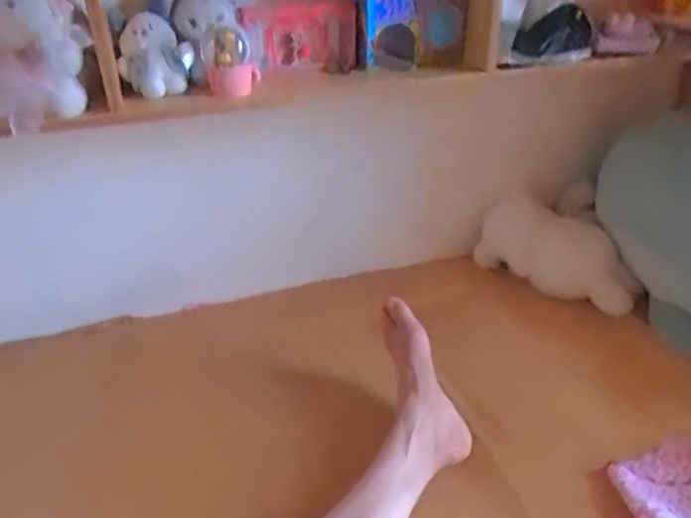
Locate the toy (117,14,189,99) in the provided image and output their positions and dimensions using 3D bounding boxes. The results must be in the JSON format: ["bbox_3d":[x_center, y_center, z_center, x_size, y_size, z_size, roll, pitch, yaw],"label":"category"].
[{"bbox_3d":[-0.245,-0.257,0.776,0.084,0.081,0.064,-11,33,-14],"label":"toy"}]

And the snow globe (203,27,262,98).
[{"bbox_3d":[-0.145,-0.251,0.773,0.067,0.075,0.050,-9,33,-12],"label":"snow globe"}]

